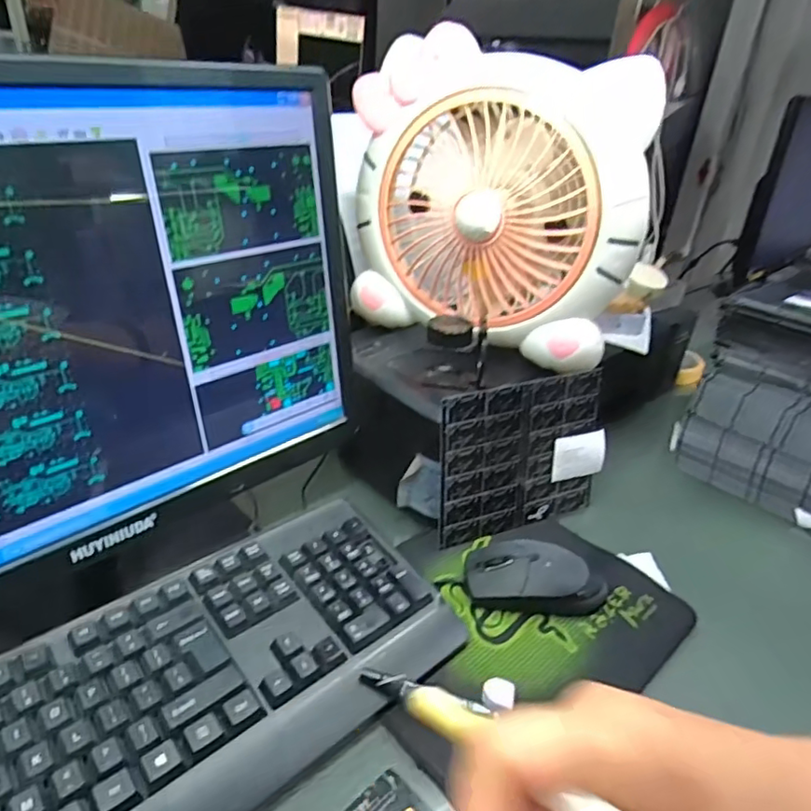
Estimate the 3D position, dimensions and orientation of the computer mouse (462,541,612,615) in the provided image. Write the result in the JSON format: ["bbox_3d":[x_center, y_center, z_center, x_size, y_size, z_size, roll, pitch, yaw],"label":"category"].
[{"bbox_3d":[0.106,0.137,0.471,0.112,0.035,0.060,10,31,8],"label":"computer mouse"}]

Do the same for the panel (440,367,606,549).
[{"bbox_3d":[0.107,0.047,0.520,0.168,0.141,0.005,-11,24,-23],"label":"panel"}]

